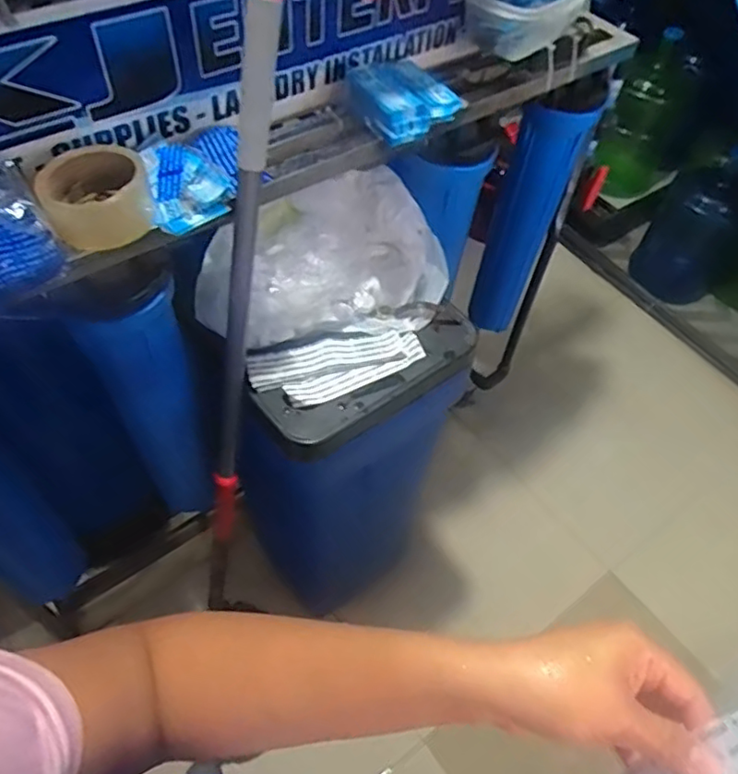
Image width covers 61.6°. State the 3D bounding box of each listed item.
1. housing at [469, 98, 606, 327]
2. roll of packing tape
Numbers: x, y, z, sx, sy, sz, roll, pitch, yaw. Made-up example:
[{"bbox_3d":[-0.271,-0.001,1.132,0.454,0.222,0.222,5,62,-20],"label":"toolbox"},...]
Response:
[{"bbox_3d":[0.288,-0.305,1.155,0.117,0.480,0.122,21,55,11],"label":"housing"},{"bbox_3d":[-0.262,-0.181,0.594,0.096,0.061,0.079,-22,58,-19],"label":"roll of packing tape"}]

